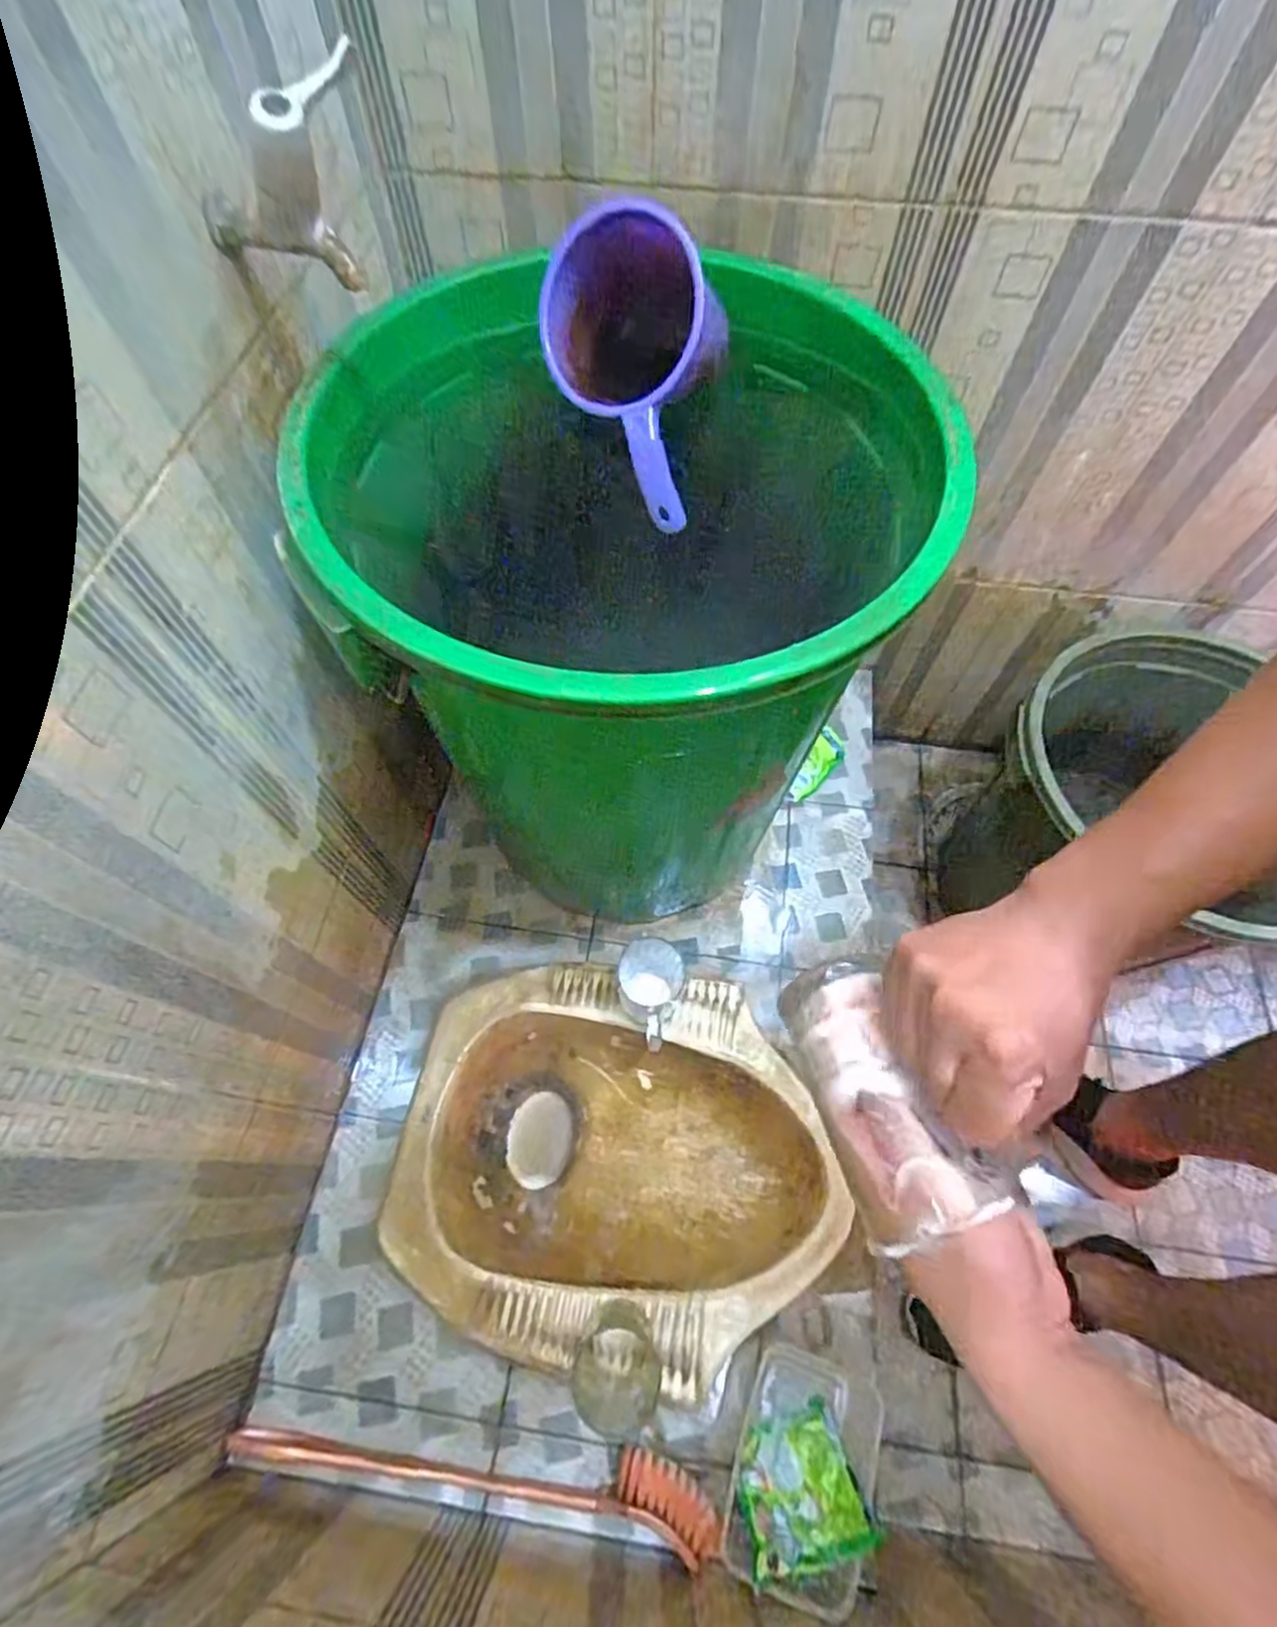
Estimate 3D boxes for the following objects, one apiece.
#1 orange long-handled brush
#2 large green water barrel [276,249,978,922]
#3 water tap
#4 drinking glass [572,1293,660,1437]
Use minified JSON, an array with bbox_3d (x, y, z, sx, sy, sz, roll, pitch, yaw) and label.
[{"bbox_3d":[-0.156,0.614,0.657,0.459,0.034,0.057,8,63,4],"label":"orange long-handled brush"},{"bbox_3d":[-0.013,-0.147,0.741,0.462,0.574,0.466,0,62,0],"label":"large green water barrel"},{"bbox_3d":[-0.220,-0.385,0.423,0.112,0.100,0.040,-2,62,-1],"label":"water tap"},{"bbox_3d":[-0.021,0.509,0.634,0.074,0.111,0.090,16,63,8],"label":"drinking glass"}]

